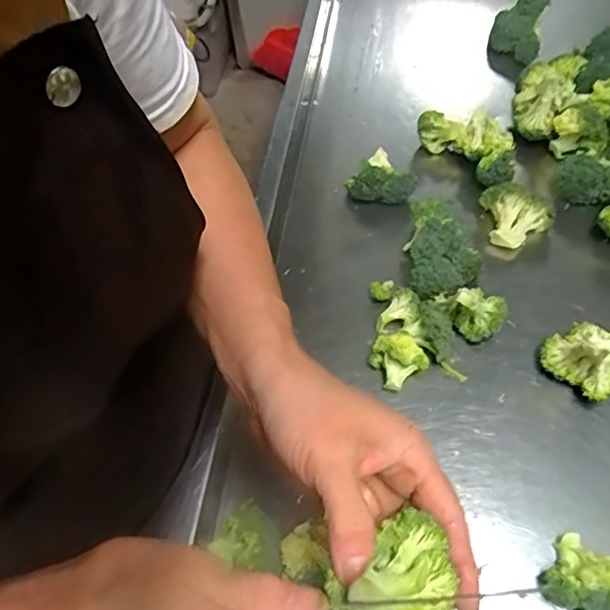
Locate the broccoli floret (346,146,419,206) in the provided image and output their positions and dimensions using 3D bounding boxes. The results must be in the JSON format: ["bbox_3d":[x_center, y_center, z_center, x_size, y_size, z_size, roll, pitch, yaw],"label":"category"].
[{"bbox_3d":[0.084,-0.128,0.604,0.062,0.055,0.057,30,64,21],"label":"broccoli floret"}]

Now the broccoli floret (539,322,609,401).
[{"bbox_3d":[0.233,0.036,0.469,0.049,0.071,0.063,-41,63,-20],"label":"broccoli floret"}]

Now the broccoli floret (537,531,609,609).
[{"bbox_3d":[0.195,0.189,0.394,0.053,0.033,0.050,34,66,23],"label":"broccoli floret"}]

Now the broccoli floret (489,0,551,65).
[{"bbox_3d":[0.265,-0.347,0.719,0.061,0.063,0.055,13,59,12],"label":"broccoli floret"}]

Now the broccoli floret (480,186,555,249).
[{"bbox_3d":[0.202,-0.085,0.565,0.068,0.048,0.047,22,61,17],"label":"broccoli floret"}]

